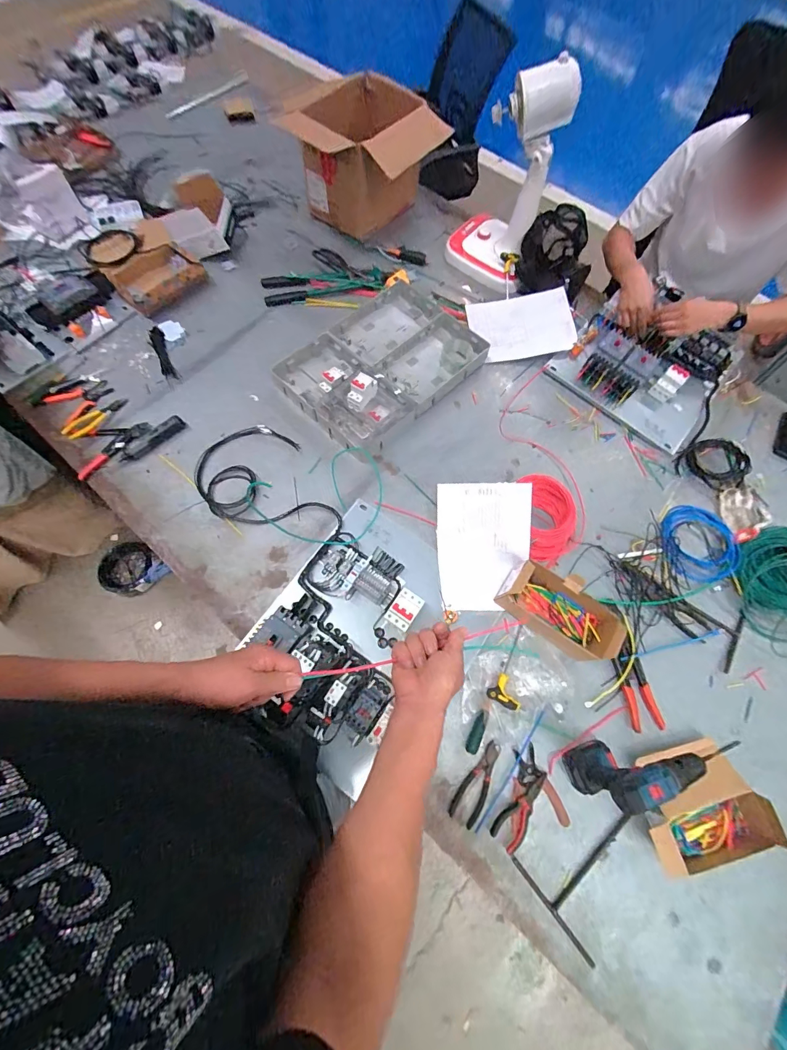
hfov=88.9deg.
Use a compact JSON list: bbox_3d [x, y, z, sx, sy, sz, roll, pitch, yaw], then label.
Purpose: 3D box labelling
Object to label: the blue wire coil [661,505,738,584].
[{"bbox_3d":[0.730,0.039,0.962,0.177,0.032,0.191,1,69,-2],"label":"blue wire coil"}]

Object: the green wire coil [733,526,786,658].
[{"bbox_3d":[0.910,0.143,0.900,0.230,0.085,0.261,-27,73,-12],"label":"green wire coil"}]

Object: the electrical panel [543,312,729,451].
[{"bbox_3d":[0.717,-0.461,1.134,0.427,0.083,0.391,37,72,11],"label":"electrical panel"}]

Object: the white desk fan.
[{"bbox_3d":[0.302,-0.955,1.123,0.218,0.412,0.236,27,70,7],"label":"white desk fan"}]

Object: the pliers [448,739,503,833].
[{"bbox_3d":[0.162,0.496,0.778,0.050,0.007,0.151,29,71,8],"label":"pliers"}]

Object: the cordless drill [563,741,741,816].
[{"bbox_3d":[0.412,0.428,0.702,0.171,0.195,0.058,-15,71,-8],"label":"cordless drill"}]

